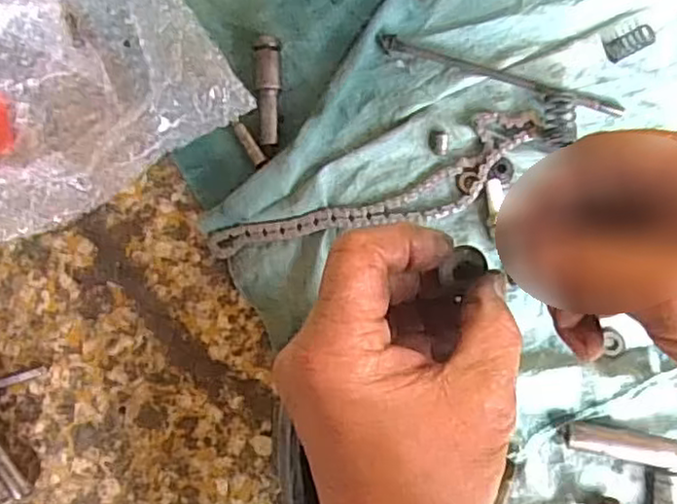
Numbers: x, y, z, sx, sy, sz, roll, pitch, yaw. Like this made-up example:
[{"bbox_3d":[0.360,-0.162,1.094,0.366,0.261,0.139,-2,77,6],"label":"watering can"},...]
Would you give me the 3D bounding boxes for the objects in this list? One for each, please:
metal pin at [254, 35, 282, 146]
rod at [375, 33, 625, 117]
[{"bbox_3d":[-0.050,-0.118,0.498,0.019,0.017,0.079,-5,81,3],"label":"metal pin"},{"bbox_3d":[0.116,-0.128,0.492,0.181,0.007,0.014,18,83,7],"label":"rod"}]

